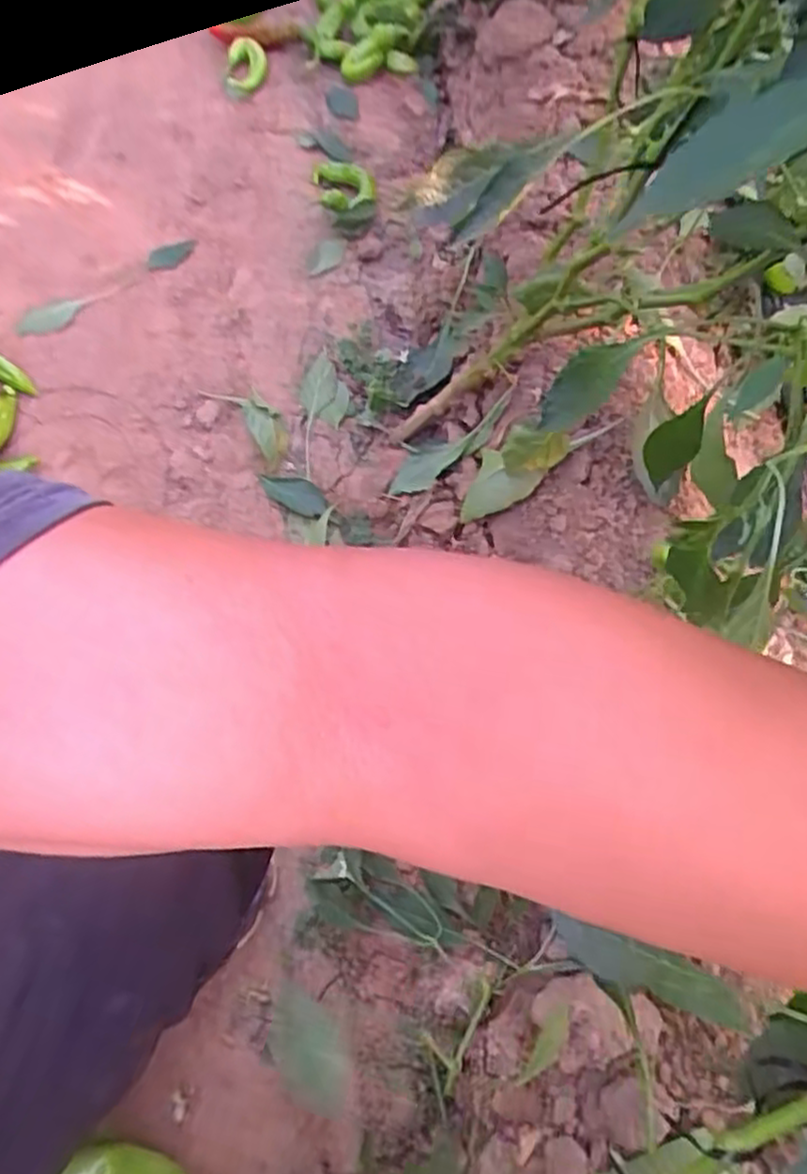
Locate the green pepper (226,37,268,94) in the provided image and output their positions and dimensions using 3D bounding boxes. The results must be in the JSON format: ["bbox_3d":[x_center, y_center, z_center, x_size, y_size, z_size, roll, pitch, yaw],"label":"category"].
[{"bbox_3d":[-0.227,-0.745,1.077,0.052,0.038,0.071,15,69,6],"label":"green pepper"}]

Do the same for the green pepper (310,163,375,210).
[{"bbox_3d":[-0.073,-0.512,0.943,0.072,0.022,0.095,-14,69,-6],"label":"green pepper"}]

